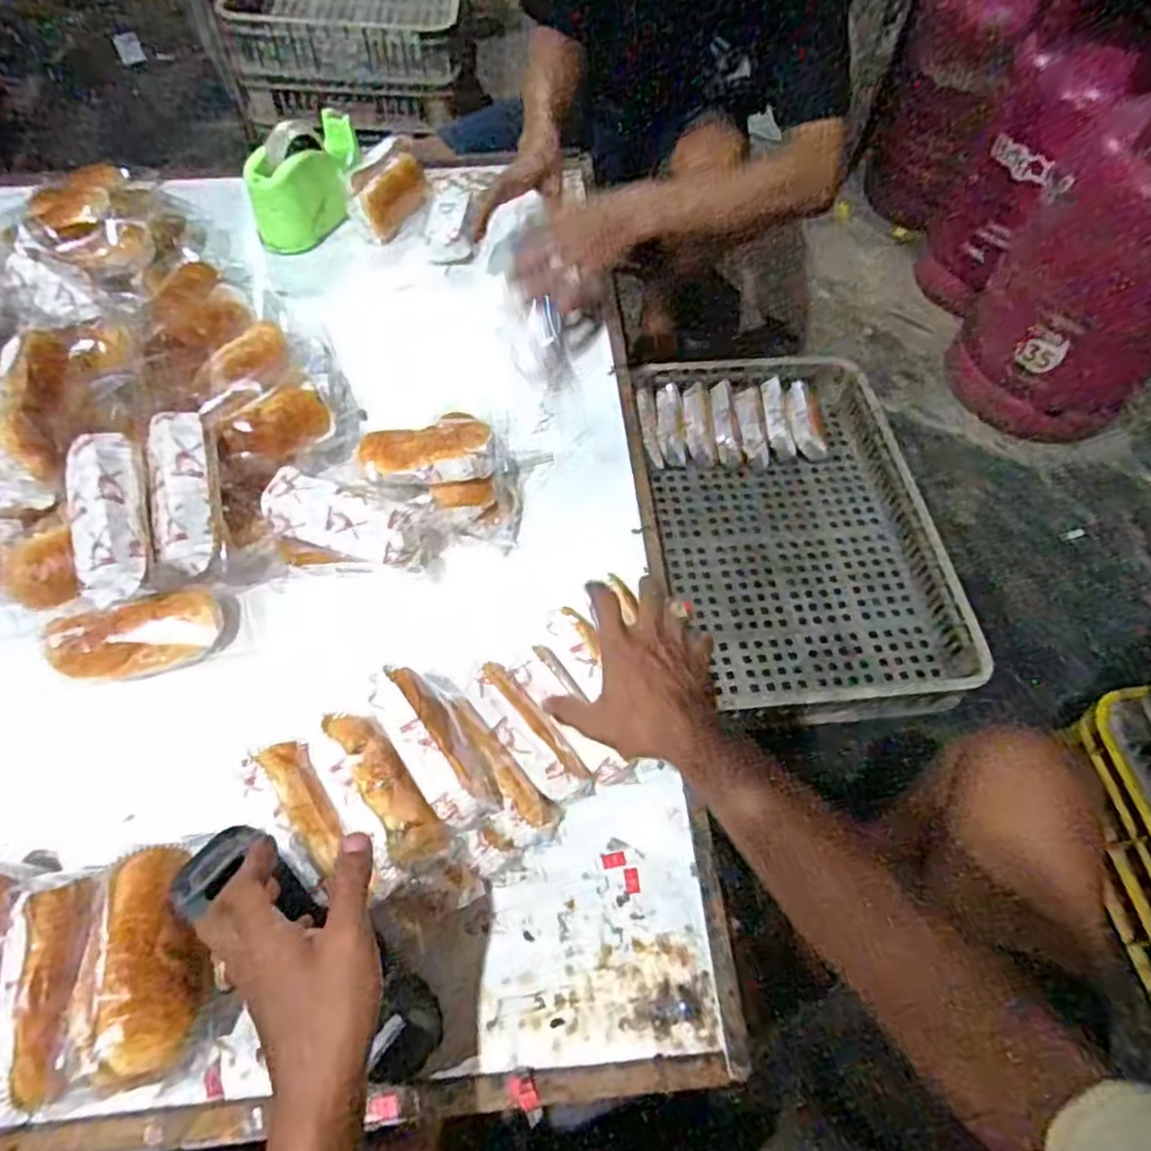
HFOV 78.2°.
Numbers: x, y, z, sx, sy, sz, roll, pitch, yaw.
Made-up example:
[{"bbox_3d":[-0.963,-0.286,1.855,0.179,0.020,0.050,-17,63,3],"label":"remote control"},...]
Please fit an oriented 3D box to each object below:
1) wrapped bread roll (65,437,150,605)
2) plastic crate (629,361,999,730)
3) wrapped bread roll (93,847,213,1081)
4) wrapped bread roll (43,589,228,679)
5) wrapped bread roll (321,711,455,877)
[{"bbox_3d":[-0.411,-0.053,0.617,0.059,0.039,0.154,-12,75,-10],"label":"wrapped bread roll"},{"bbox_3d":[0.326,-0.083,1.076,0.378,0.112,0.616,-5,60,-6],"label":"plastic crate"},{"bbox_3d":[-0.292,0.263,0.495,0.056,0.042,0.142,-8,60,-7],"label":"wrapped bread roll"},{"bbox_3d":[-0.398,0.060,0.647,0.144,0.061,0.053,-13,61,-10],"label":"wrapped bread roll"},{"bbox_3d":[-0.153,0.160,0.531,0.053,0.040,0.138,-18,59,-45],"label":"wrapped bread roll"}]

